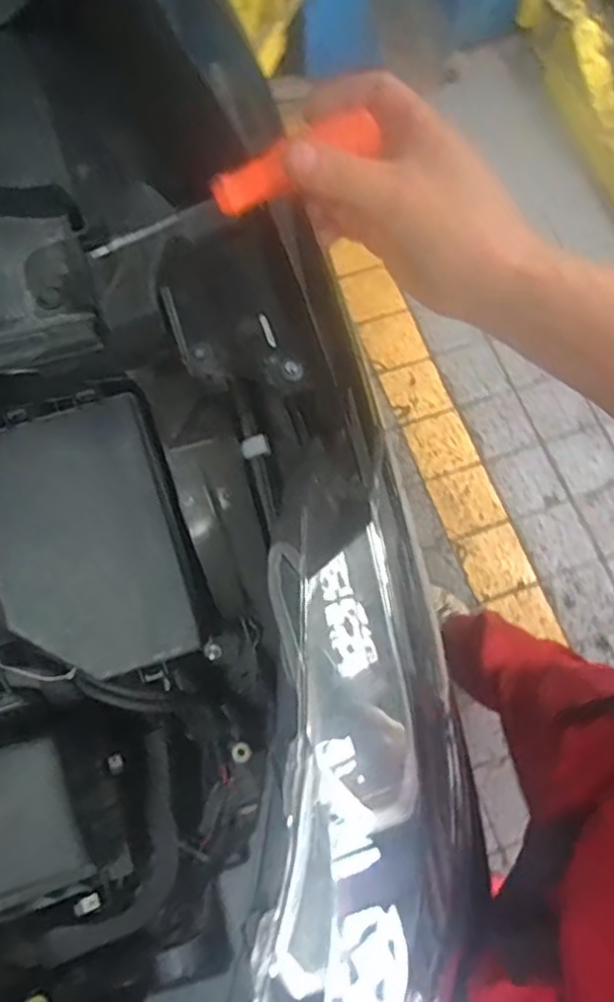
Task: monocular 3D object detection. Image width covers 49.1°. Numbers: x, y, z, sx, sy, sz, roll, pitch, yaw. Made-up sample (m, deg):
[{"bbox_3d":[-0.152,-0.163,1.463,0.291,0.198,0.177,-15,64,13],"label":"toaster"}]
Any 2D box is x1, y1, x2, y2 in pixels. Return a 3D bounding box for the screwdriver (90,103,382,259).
[{"bbox_3d":[-0.039,-0.168,0.362,0.164,0.021,0.019,-25,71,0],"label":"screwdriver"}]

